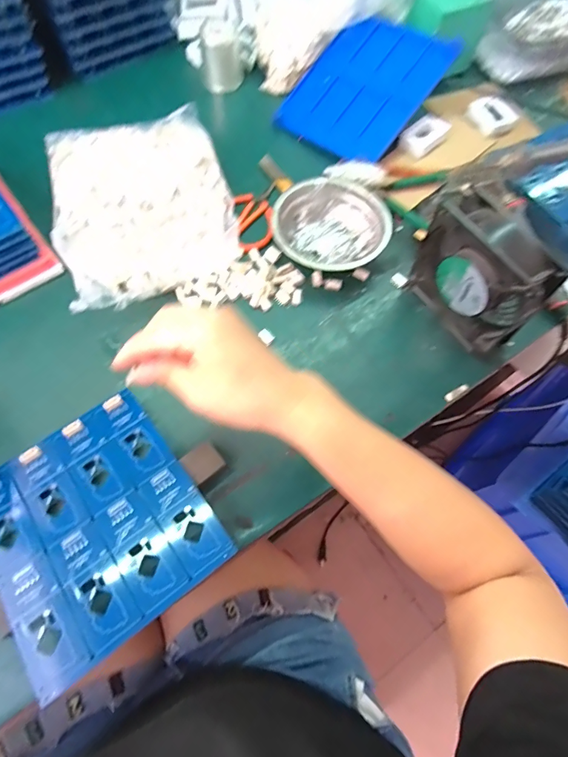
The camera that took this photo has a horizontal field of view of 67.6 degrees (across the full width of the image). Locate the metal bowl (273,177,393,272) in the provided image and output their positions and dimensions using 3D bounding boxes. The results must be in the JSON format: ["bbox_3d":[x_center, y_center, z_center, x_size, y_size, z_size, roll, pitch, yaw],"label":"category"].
[{"bbox_3d":[0.052,-0.168,0.480,0.129,0.037,0.115,10,66,3],"label":"metal bowl"}]

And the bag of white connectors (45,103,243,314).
[{"bbox_3d":[-0.158,-0.197,0.479,0.188,0.038,0.244,-15,67,-8],"label":"bag of white connectors"}]

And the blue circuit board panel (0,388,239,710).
[{"bbox_3d":[-0.156,0.116,0.347,0.160,0.007,0.184,-35,62,-16],"label":"blue circuit board panel"}]

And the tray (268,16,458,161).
[{"bbox_3d":[0.102,-0.384,0.557,0.166,0.012,0.188,38,90,19],"label":"tray"}]

